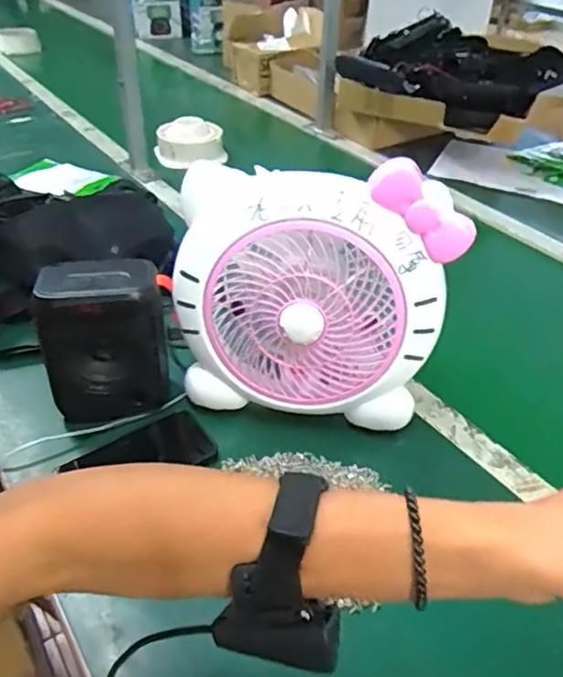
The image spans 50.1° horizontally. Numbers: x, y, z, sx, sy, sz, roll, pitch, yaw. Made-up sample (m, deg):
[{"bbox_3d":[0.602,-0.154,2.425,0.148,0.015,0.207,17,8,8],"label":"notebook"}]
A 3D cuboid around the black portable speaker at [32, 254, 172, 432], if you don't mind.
[{"bbox_3d":[-0.175,0.005,0.612,0.121,0.156,0.066,-7,39,-12],"label":"black portable speaker"}]

